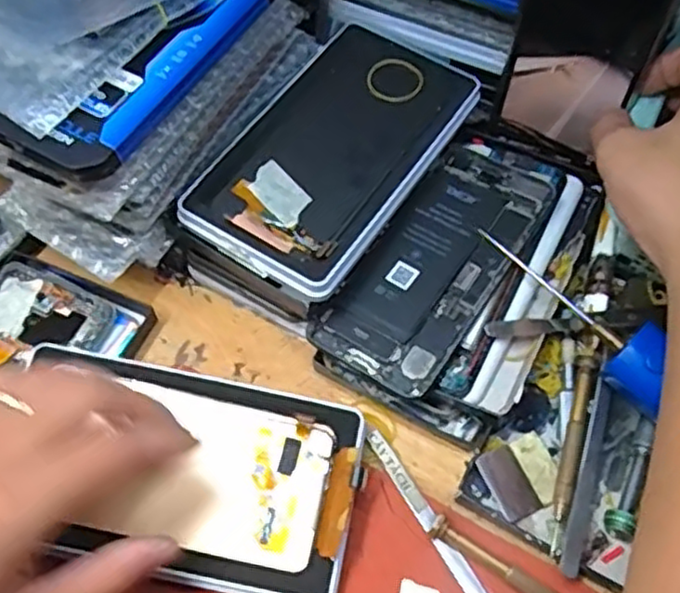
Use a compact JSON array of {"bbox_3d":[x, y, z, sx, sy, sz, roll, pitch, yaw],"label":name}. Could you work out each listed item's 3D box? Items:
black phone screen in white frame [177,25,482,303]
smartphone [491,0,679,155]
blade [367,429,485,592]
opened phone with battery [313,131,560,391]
[{"bbox_3d":[-0.002,-0.087,0.418,0.104,0.010,0.180,31,66,13],"label":"black phone screen in white frame"},{"bbox_3d":[0.134,-0.135,0.396,0.073,0.113,0.006,19,50,9],"label":"smartphone"},{"bbox_3d":[0.051,0.122,0.355,0.009,0.010,0.128,-28,65,-15],"label":"blade"},{"bbox_3d":[0.060,-0.023,0.406,0.075,0.007,0.162,33,66,16],"label":"opened phone with battery"}]

